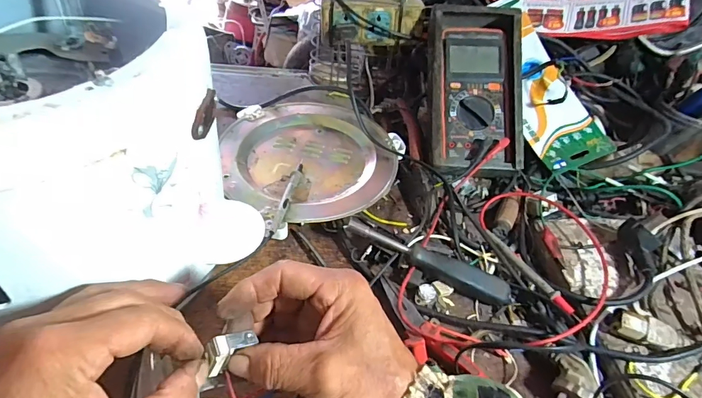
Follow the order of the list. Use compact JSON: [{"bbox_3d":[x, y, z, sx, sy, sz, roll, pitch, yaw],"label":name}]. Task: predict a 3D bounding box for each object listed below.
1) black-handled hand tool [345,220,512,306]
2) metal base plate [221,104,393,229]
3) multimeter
[{"bbox_3d":[0.075,0.055,0.393,0.161,0.024,0.025,20,46,12],"label":"black-handled hand tool"},{"bbox_3d":[-0.055,-0.051,0.487,0.186,0.016,0.201,4,44,-4],"label":"metal base plate"},{"bbox_3d":[0.151,-0.136,0.510,0.109,0.040,0.219,4,78,-3],"label":"multimeter"}]

